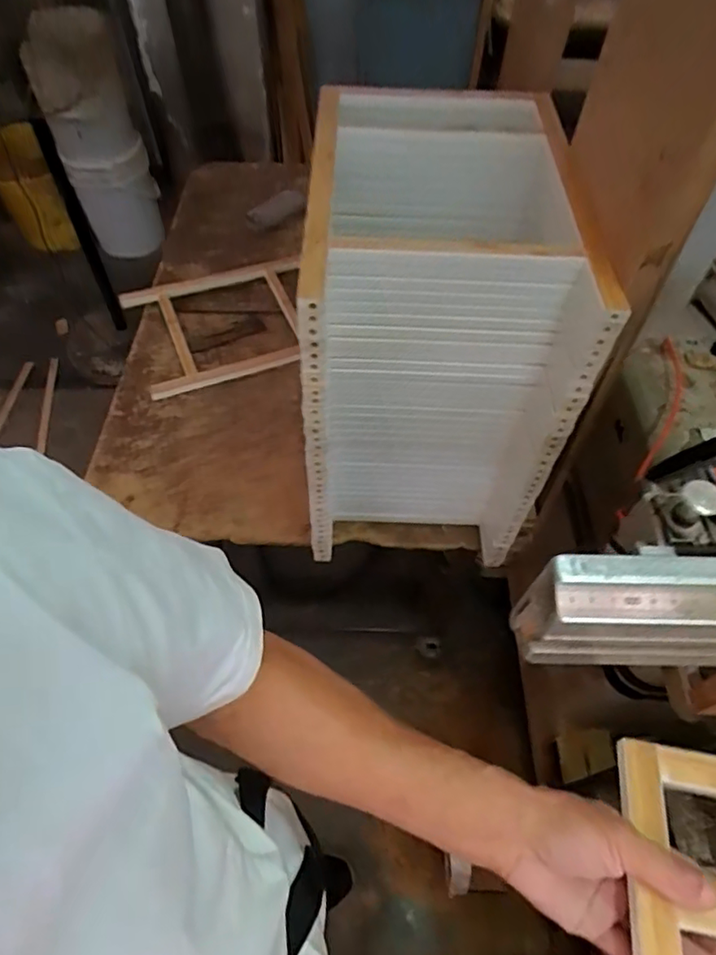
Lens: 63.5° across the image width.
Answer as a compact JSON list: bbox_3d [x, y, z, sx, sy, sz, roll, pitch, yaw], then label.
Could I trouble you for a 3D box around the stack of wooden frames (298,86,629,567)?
[{"bbox_3d":[0.084,-0.168,0.771,0.267,0.496,0.396,1,56,0],"label":"stack of wooden frames"}]

